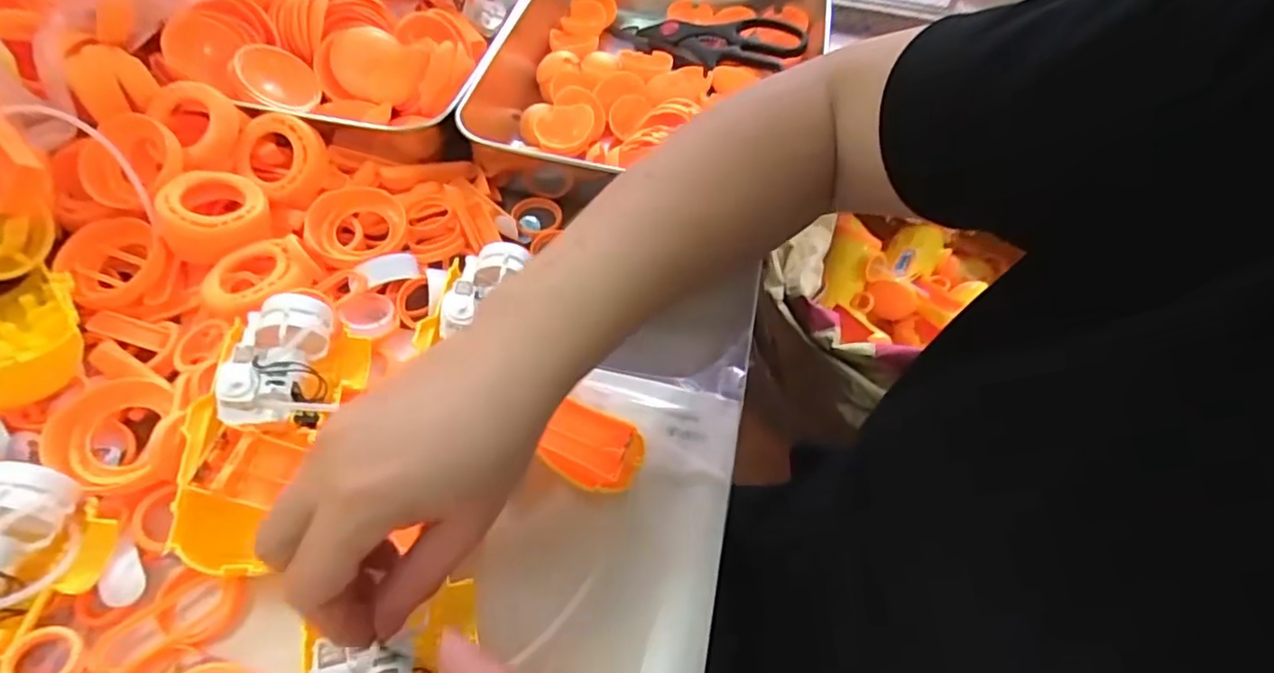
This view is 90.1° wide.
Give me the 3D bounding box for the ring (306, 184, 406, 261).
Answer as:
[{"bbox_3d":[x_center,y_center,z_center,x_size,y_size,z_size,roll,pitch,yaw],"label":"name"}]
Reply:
[{"bbox_3d":[-0.175,-0.071,0.394,0.055,0.012,0.051,2,55,-3],"label":"ring"}]

